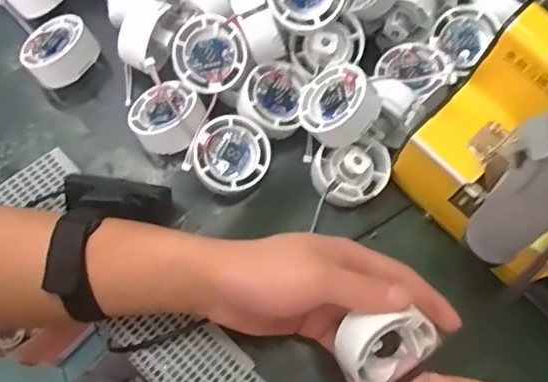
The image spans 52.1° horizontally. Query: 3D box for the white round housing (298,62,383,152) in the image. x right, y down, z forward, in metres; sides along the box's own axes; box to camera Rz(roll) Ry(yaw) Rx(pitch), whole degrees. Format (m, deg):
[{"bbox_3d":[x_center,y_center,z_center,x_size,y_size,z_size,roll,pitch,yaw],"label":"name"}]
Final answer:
[{"bbox_3d":[0.049,-0.061,0.407,0.053,0.031,0.053,31,91,49],"label":"white round housing"}]

